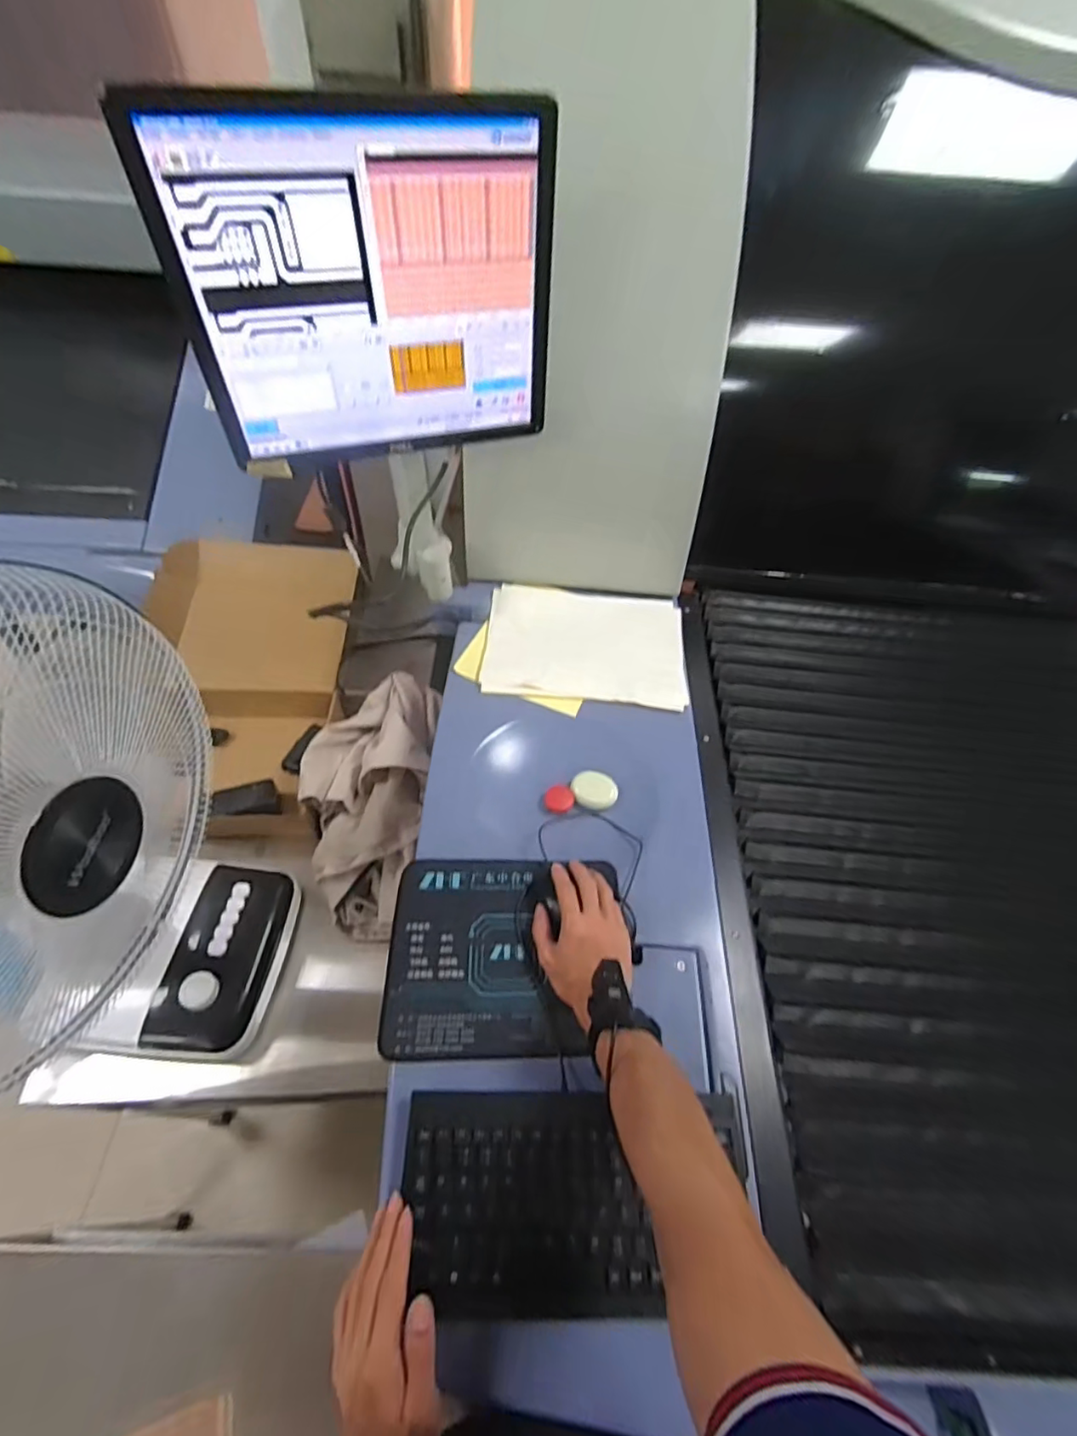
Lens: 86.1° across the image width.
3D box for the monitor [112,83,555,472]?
[{"bbox_3d":[-0.166,-0.428,0.603,0.371,0.291,0.048,-14,55,-14],"label":"monitor"}]

